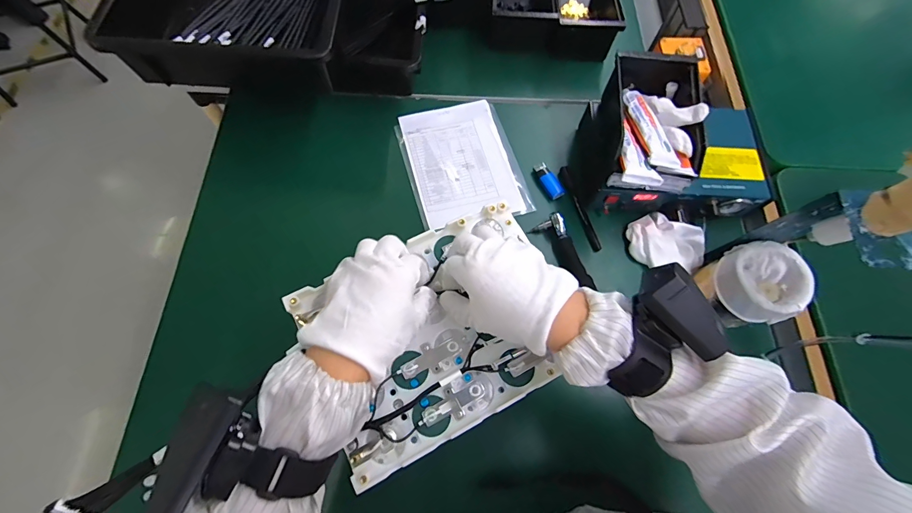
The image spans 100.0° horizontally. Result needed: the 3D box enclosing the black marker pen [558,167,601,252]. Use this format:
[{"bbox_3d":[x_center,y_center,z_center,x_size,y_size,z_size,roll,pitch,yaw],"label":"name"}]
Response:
[{"bbox_3d":[0.178,-0.072,0.550,0.013,0.007,0.135,-15,70,-7],"label":"black marker pen"}]

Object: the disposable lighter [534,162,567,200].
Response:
[{"bbox_3d":[0.138,-0.114,0.564,0.024,0.011,0.062,-24,71,-10],"label":"disposable lighter"}]

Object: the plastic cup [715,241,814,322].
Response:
[{"bbox_3d":[0.352,0.029,0.442,0.084,0.045,0.091,1,69,-1],"label":"plastic cup"}]

